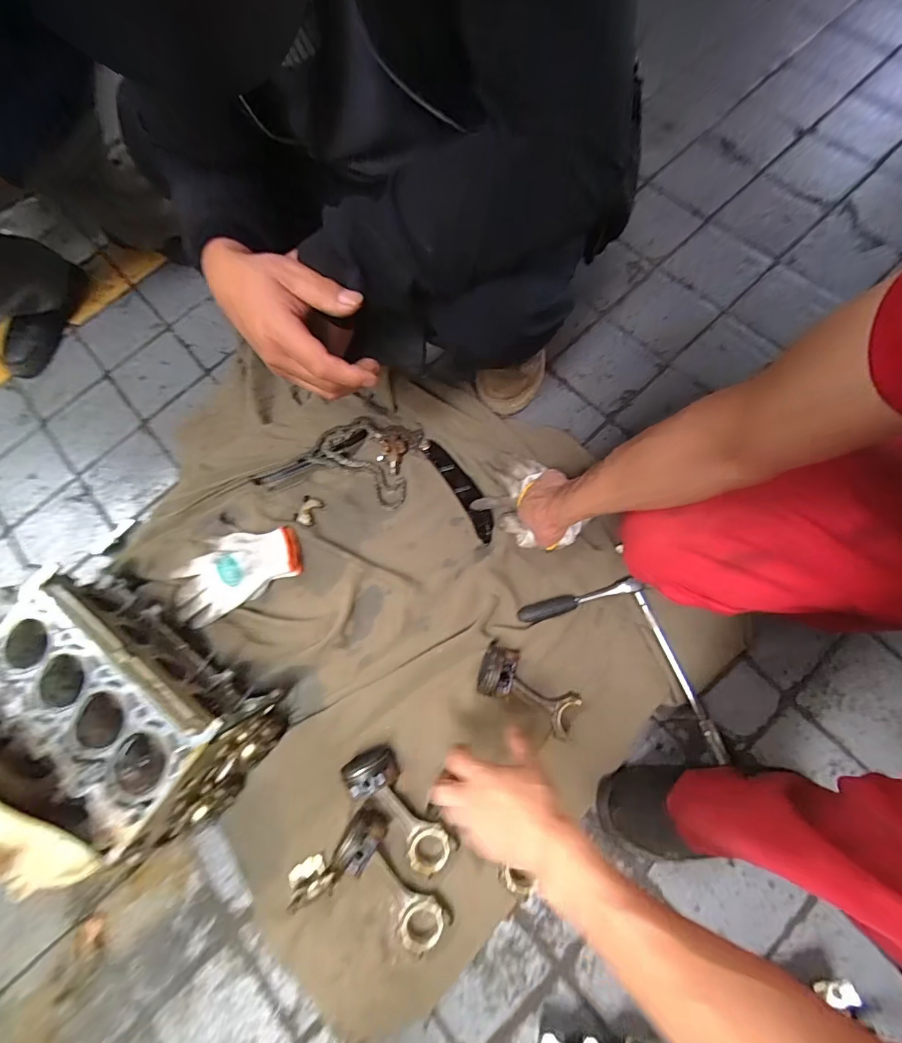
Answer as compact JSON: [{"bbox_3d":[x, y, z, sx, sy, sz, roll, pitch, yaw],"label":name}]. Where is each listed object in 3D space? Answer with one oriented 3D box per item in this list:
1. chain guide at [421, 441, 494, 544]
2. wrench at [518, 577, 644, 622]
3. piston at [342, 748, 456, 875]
[{"bbox_3d":[0.018,-0.060,0.775,0.041,0.025,0.203,-31,74,-8],"label":"chain guide"},{"bbox_3d":[0.196,0.120,0.692,0.186,0.045,0.026,-15,73,-3],"label":"wrench"},{"bbox_3d":[-0.071,0.392,0.609,0.068,0.058,0.181,-40,76,-10],"label":"piston"}]

